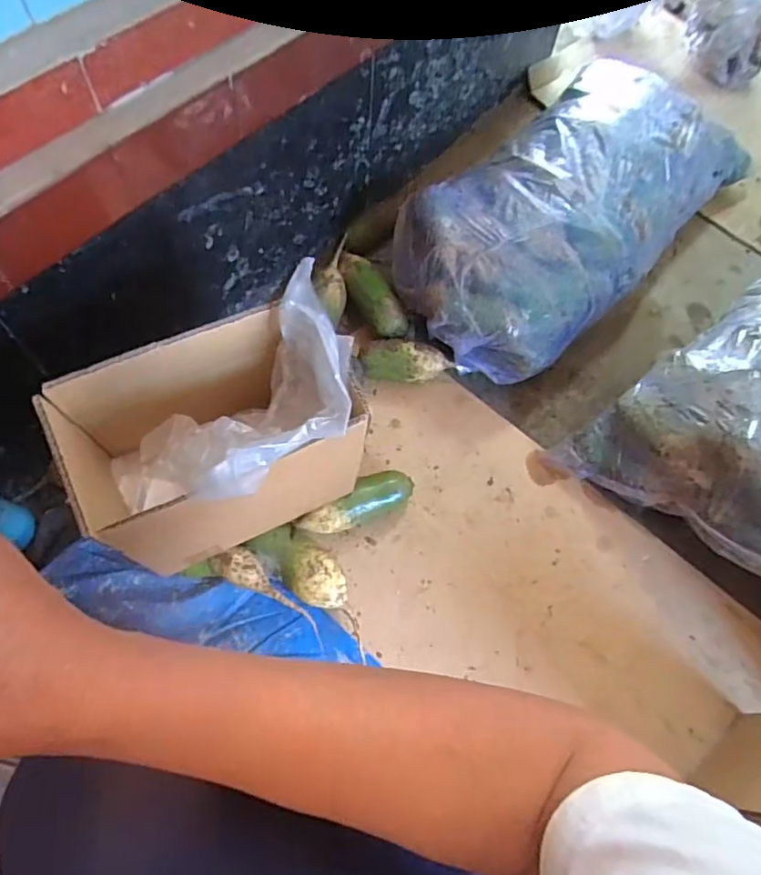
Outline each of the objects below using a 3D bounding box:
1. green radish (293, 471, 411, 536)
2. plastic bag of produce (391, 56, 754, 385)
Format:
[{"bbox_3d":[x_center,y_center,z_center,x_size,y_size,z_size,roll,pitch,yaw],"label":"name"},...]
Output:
[{"bbox_3d":[-0.032,0.091,0.767,0.160,0.056,0.050,-25,68,-14],"label":"green radish"},{"bbox_3d":[0.277,-0.338,0.902,0.554,0.182,0.292,-40,72,-19],"label":"plastic bag of produce"}]

